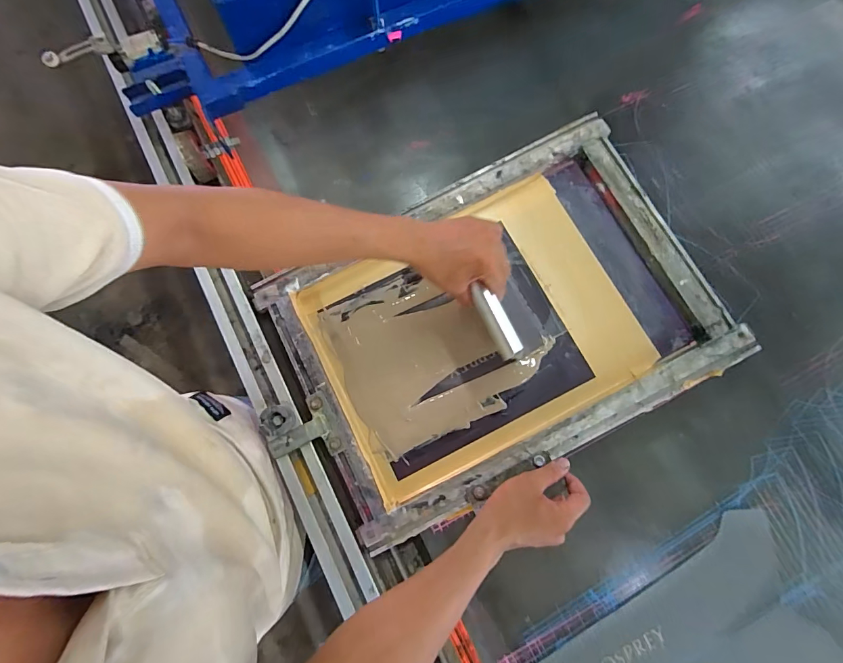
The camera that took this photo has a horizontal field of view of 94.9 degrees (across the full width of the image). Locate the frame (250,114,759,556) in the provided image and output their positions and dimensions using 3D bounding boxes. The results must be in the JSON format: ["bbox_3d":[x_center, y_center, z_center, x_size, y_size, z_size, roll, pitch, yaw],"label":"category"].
[{"bbox_3d":[0.099,-0.014,0.538,0.540,0.059,0.390,-26,78,-4],"label":"frame"}]

